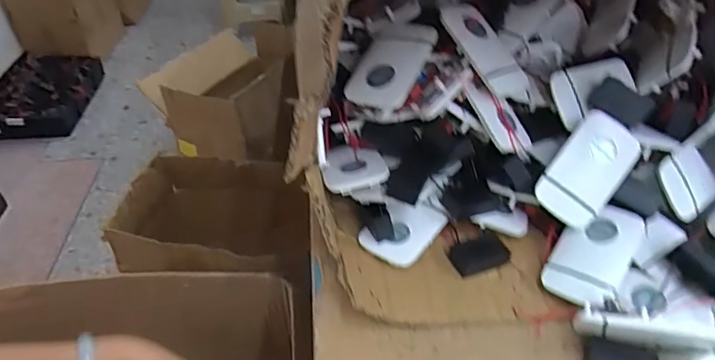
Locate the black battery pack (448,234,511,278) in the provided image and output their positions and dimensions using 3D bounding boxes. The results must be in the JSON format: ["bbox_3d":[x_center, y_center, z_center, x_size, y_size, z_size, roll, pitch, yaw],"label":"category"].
[{"bbox_3d":[0.111,0.069,0.461,0.054,0.009,0.034,-15,61,-12],"label":"black battery pack"}]

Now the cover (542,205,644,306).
[{"bbox_3d":[0.205,0.063,0.438,0.059,0.016,0.097,26,70,37],"label":"cover"}]

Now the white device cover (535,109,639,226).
[{"bbox_3d":[0.205,-0.010,0.446,0.060,0.099,0.009,36,3,-1],"label":"white device cover"}]

